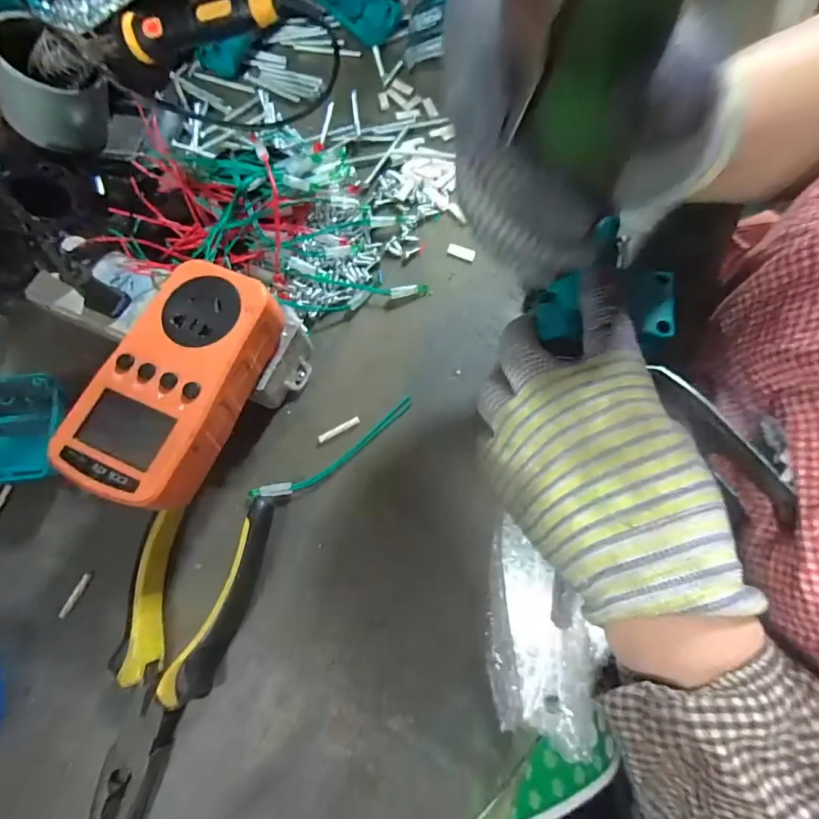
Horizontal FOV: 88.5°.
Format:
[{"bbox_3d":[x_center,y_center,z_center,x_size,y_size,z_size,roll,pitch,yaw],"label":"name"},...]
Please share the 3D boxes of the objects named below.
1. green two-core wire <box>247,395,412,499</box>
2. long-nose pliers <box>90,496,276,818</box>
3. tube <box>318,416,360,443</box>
[{"bbox_3d":[-0.044,0.027,0.256,0.112,0.004,0.016,-31,72,-6],"label":"green two-core wire"},{"bbox_3d":[-0.124,0.127,0.212,0.056,0.023,0.172,10,73,8],"label":"long-nose pliers"},{"bbox_3d":[-0.044,0.012,0.261,0.028,0.004,0.005,-28,72,-7],"label":"tube"}]

